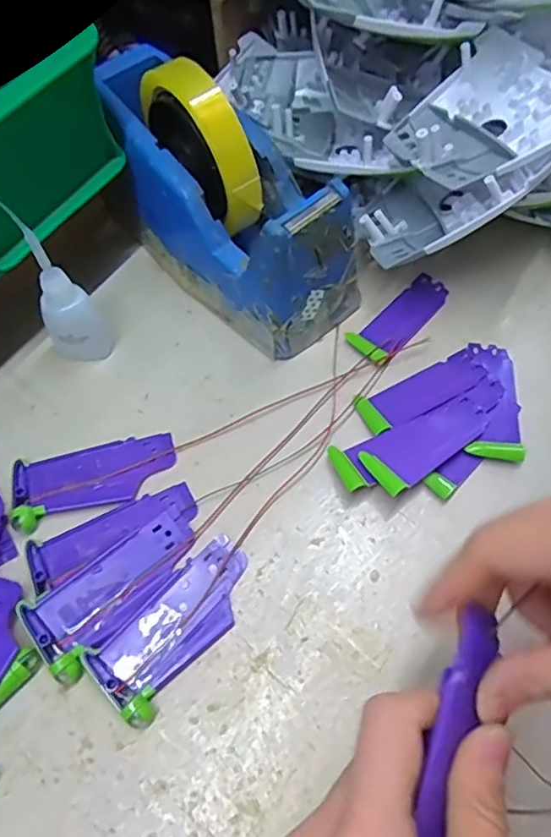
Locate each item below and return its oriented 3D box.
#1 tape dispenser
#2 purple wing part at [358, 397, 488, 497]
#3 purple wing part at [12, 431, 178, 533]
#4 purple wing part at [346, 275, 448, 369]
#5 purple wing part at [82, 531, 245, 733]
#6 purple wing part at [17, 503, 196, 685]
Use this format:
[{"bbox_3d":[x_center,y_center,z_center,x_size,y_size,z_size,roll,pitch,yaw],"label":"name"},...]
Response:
[{"bbox_3d":[-0.035,-0.139,0.360,0.077,0.117,0.182,-35,66,-16],"label":"tape dispenser"},{"bbox_3d":[0.082,0.012,0.329,0.076,0.014,0.033,-34,65,-16],"label":"purple wing part"},{"bbox_3d":[-0.100,0.033,0.328,0.088,0.007,0.040,-13,61,-5],"label":"purple wing part"},{"bbox_3d":[0.082,-0.066,0.378,0.078,0.004,0.031,-39,66,-18],"label":"purple wing part"},{"bbox_3d":[-0.047,0.100,0.290,0.040,0.010,0.088,41,70,21],"label":"purple wing part"},{"bbox_3d":[-0.077,0.084,0.295,0.089,0.012,0.040,-36,66,-16],"label":"purple wing part"}]

